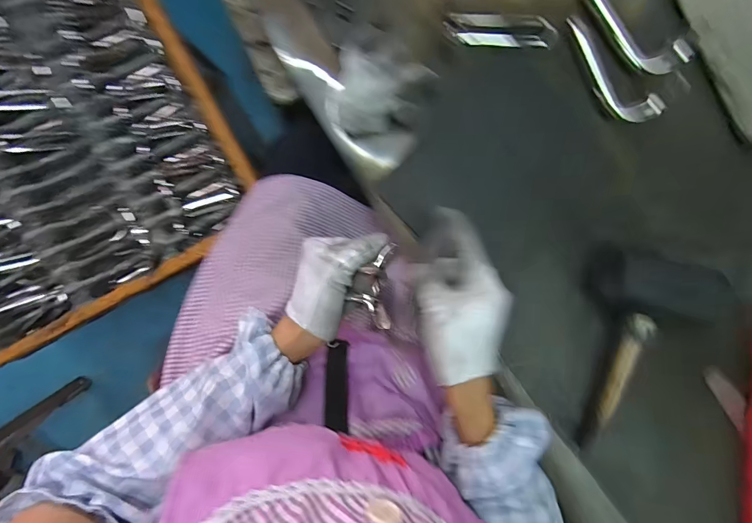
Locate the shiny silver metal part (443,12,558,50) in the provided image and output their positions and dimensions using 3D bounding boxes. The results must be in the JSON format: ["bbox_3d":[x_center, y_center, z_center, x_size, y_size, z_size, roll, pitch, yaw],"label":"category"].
[{"bbox_3d":[0.127,-0.234,0.384,0.112,0.012,0.036,2,95,-3],"label":"shiny silver metal part"}]

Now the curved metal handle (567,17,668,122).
[{"bbox_3d":[0.232,-0.191,0.386,0.031,0.023,0.128,-32,82,1],"label":"curved metal handle"}]

